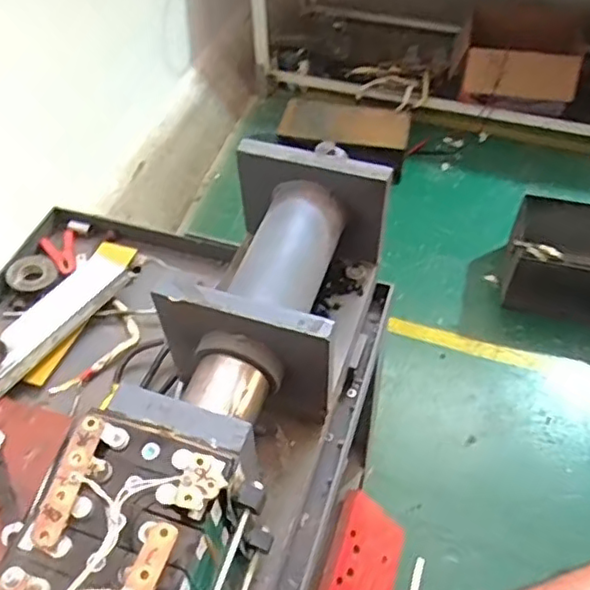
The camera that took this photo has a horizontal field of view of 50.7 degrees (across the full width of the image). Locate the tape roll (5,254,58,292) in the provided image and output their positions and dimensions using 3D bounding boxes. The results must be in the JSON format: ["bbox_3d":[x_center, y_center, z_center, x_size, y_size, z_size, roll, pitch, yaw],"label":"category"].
[{"bbox_3d":[-0.427,-0.037,1.009,0.075,0.016,0.080,-1,53,2],"label":"tape roll"}]

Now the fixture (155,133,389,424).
[{"bbox_3d":[-0.025,-0.012,0.764,0.201,0.165,0.390,15,55,13],"label":"fixture"}]

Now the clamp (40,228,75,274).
[{"bbox_3d":[-0.391,-0.072,1.050,0.054,0.013,0.088,-24,55,-15],"label":"clamp"}]

